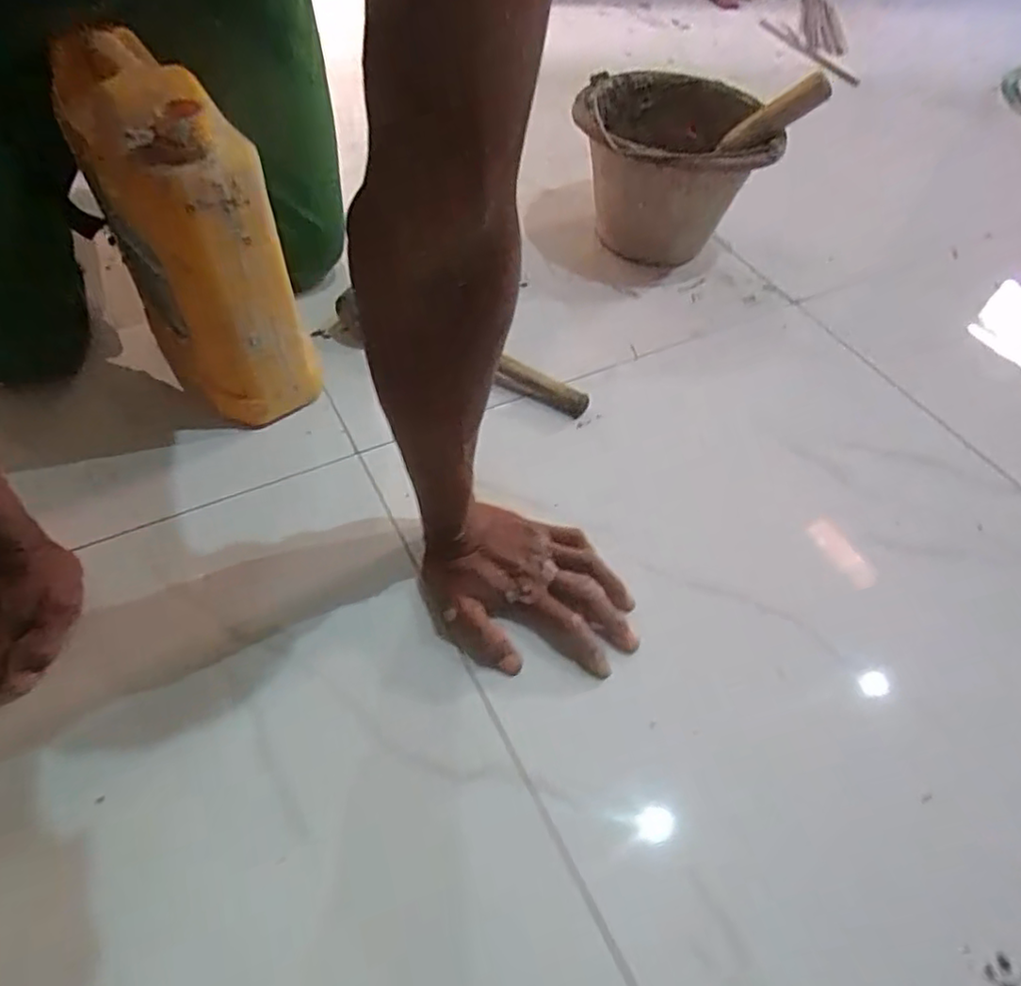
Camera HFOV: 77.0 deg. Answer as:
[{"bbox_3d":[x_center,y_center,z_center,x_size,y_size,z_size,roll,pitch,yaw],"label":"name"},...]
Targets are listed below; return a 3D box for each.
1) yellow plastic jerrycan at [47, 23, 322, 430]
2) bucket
[{"bbox_3d":[-0.284,-0.215,0.590,0.102,0.286,0.192,-35,63,-27],"label":"yellow plastic jerrycan"},{"bbox_3d":[0.201,-0.439,0.867,0.198,0.174,0.208,-5,53,-9],"label":"bucket"}]

